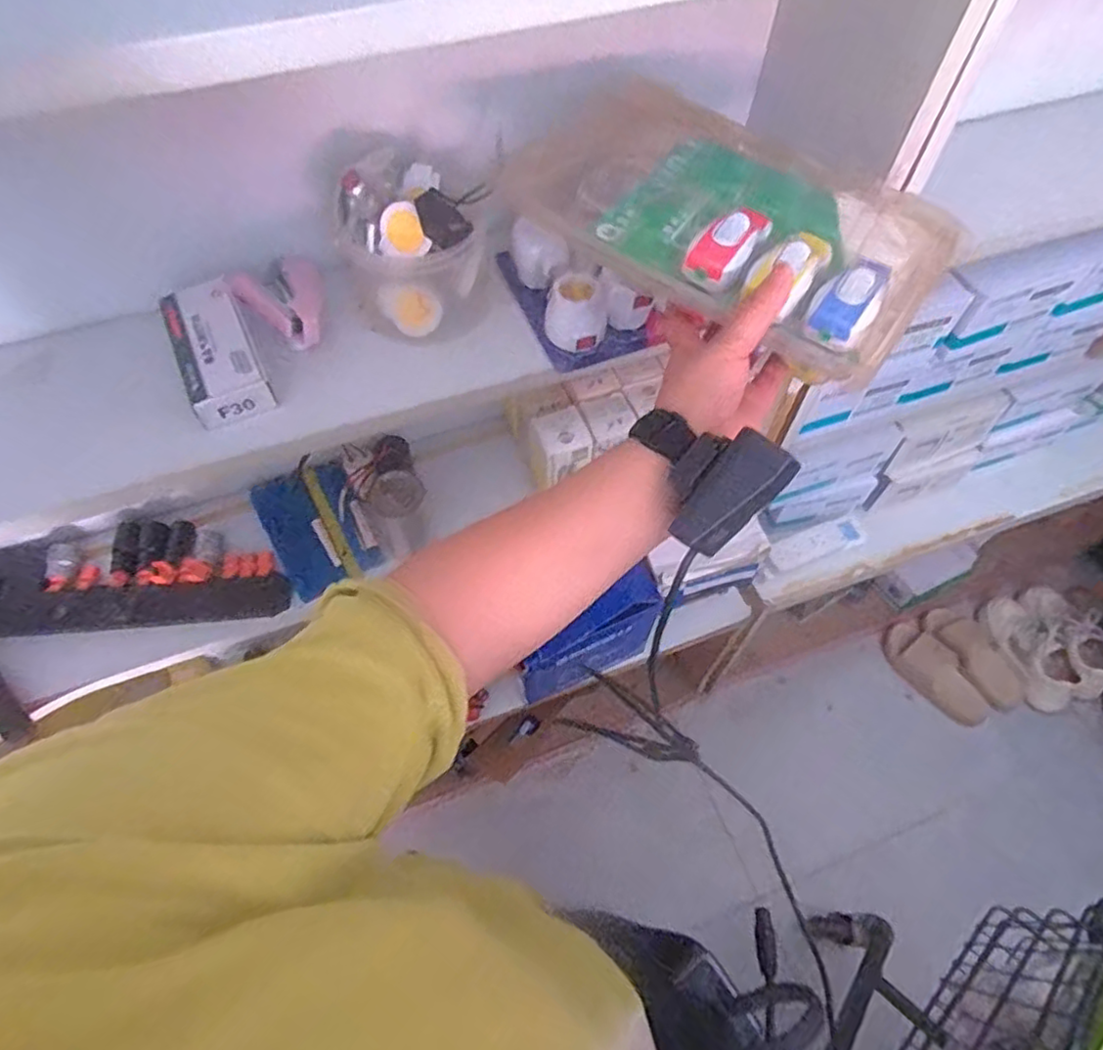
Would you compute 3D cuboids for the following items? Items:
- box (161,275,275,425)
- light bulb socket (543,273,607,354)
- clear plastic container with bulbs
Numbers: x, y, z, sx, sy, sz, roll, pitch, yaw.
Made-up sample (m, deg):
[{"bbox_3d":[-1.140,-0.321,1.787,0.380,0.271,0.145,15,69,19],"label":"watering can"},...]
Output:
[{"bbox_3d":[-0.267,-0.139,0.520,0.059,0.033,0.121,-25,62,-14],"label":"box"},{"bbox_3d":[0.019,-0.173,0.537,0.051,0.045,0.042,-2,59,-1],"label":"light bulb socket"},{"bbox_3d":[-0.109,-0.224,0.530,0.119,0.117,0.110,-6,59,-4],"label":"clear plastic container with bulbs"}]

